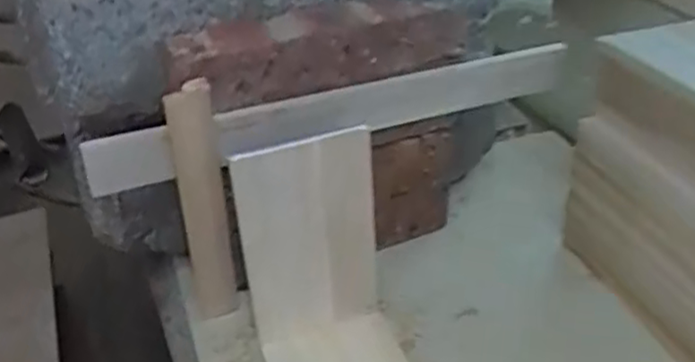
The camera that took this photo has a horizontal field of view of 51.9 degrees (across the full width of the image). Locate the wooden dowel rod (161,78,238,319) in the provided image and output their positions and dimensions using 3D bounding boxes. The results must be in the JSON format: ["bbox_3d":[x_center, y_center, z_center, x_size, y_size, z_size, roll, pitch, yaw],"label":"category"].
[{"bbox_3d":[-0.097,0.020,0.486,0.031,0.192,0.023,-9,35,-12],"label":"wooden dowel rod"}]

